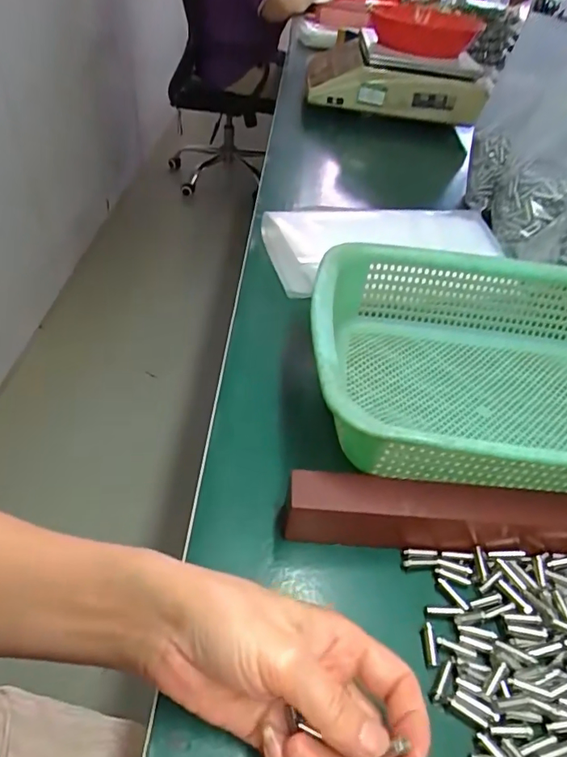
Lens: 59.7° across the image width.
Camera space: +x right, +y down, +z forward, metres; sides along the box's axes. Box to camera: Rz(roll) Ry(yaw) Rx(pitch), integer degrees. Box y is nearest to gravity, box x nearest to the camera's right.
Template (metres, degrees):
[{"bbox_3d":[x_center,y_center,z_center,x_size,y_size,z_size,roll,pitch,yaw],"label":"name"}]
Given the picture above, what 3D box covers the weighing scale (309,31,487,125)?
[{"bbox_3d":[0.217,-0.623,1.010,0.325,0.094,0.297,6,43,1],"label":"weighing scale"}]

